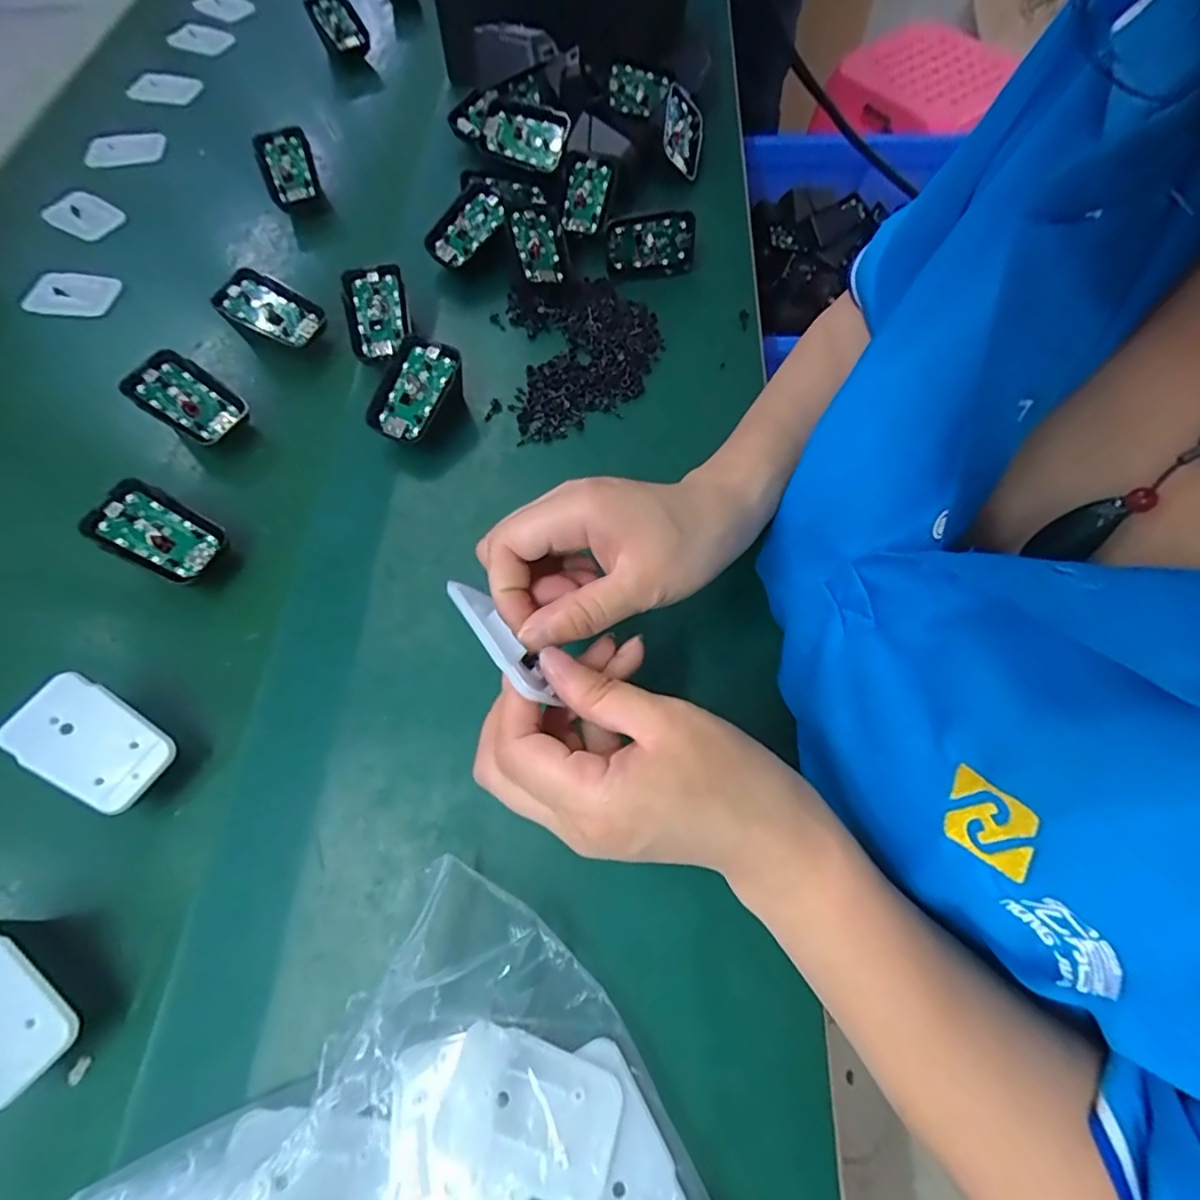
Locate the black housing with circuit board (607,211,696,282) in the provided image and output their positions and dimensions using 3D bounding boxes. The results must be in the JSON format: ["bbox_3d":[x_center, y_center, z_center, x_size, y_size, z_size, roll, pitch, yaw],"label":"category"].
[{"bbox_3d":[0.041,-0.276,0.446,0.069,0.043,0.008,-11,49,-4],"label":"black housing with circuit board"}]

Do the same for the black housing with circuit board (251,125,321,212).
[{"bbox_3d":[-0.264,-0.367,0.483,0.046,0.013,0.073,-24,86,-1],"label":"black housing with circuit board"}]

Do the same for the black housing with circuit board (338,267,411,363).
[{"bbox_3d":[-0.155,-0.200,0.399,0.040,0.012,0.066,-12,84,-4],"label":"black housing with circuit board"}]

